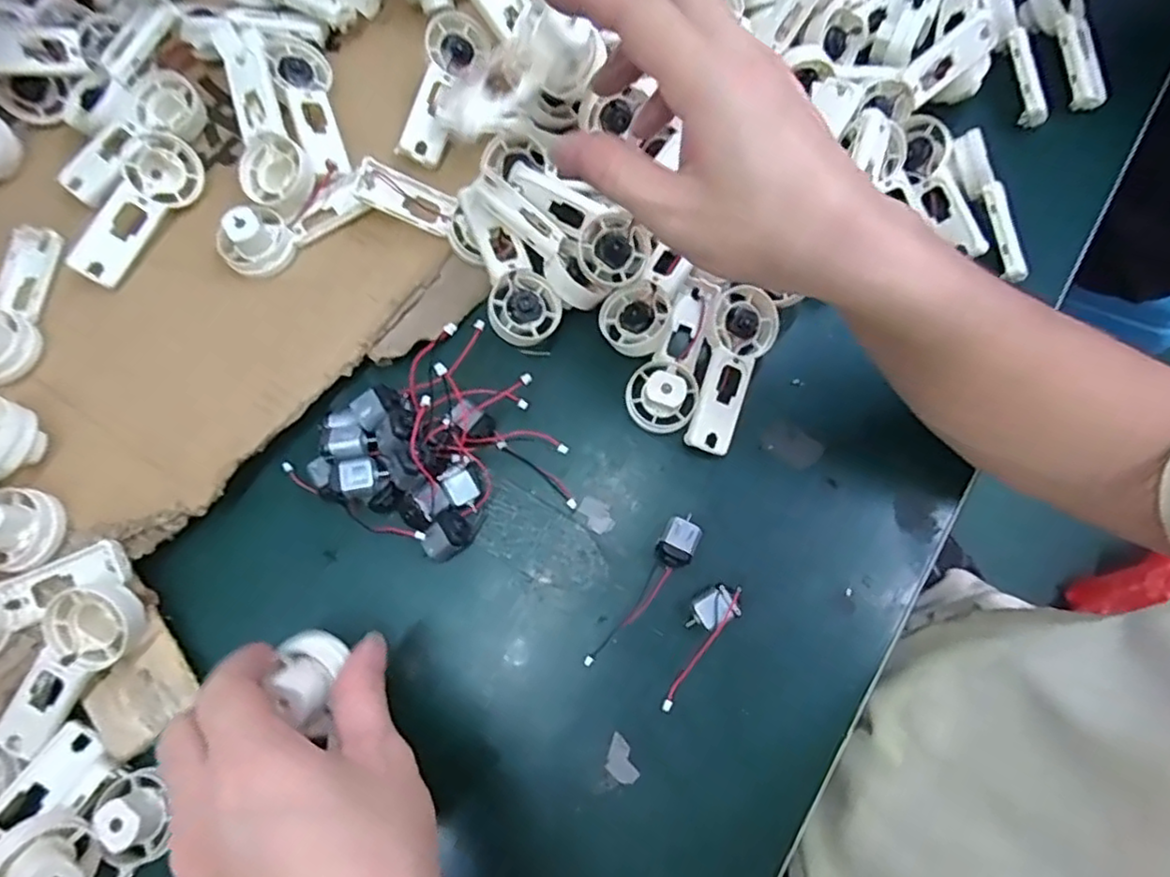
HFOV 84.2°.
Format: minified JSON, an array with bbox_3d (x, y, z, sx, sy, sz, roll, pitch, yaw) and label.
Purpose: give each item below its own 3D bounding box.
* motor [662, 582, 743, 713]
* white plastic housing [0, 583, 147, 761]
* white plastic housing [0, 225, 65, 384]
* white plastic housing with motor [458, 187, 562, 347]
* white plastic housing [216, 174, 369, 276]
[{"bbox_3d":[0.055,0.102,0.330,0.024,0.018,0.068,43,78,11],"label":"motor"},{"bbox_3d":[-0.247,0.109,0.310,0.037,0.022,0.089,34,89,9],"label":"white plastic housing"},{"bbox_3d":[-0.310,-0.076,0.348,0.032,0.030,0.094,1,74,0],"label":"white plastic housing"},{"bbox_3d":[-0.045,-0.096,0.364,0.039,0.022,0.088,-26,97,-8],"label":"white plastic housing with motor"},{"bbox_3d":[-0.167,-0.124,0.365,0.082,0.021,0.031,-38,77,-10],"label":"white plastic housing"}]

